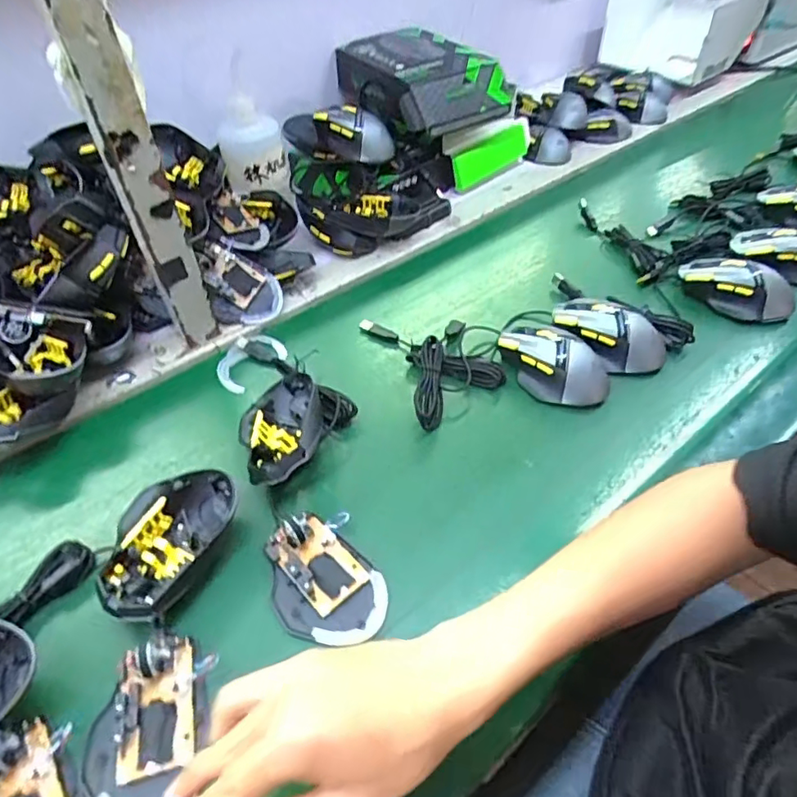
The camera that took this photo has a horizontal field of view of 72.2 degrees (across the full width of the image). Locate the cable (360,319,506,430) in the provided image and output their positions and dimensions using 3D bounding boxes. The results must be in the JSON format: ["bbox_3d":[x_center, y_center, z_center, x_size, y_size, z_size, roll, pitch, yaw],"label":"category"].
[{"bbox_3d":[0.048,-0.051,0.566,0.123,0.031,0.162,-17,52,-13],"label":"cable"}]

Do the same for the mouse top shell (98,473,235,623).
[{"bbox_3d":[-0.175,0.113,0.420,0.070,0.043,0.120,16,52,13],"label":"mouse top shell"}]

